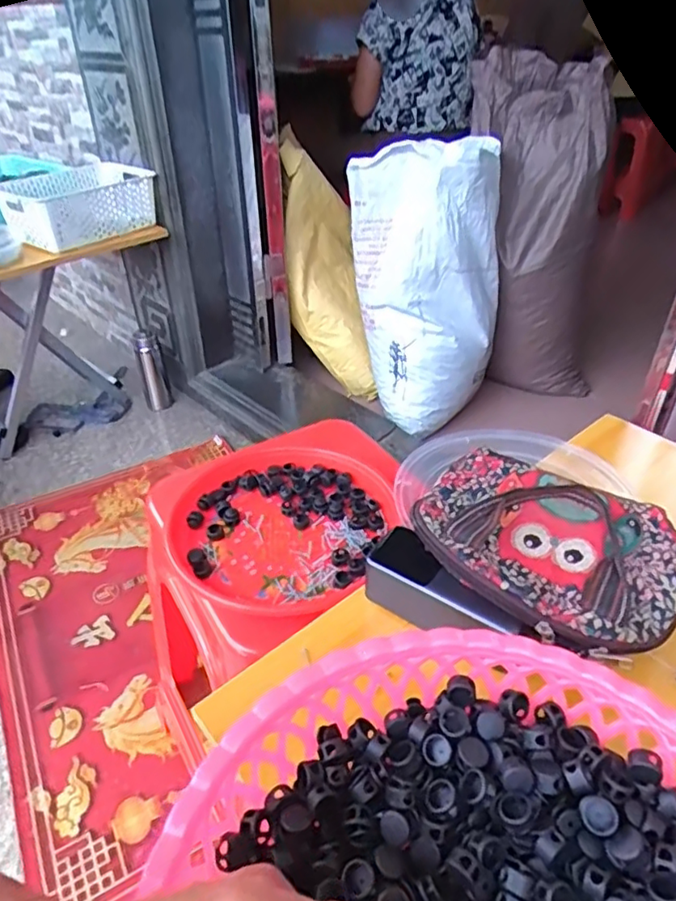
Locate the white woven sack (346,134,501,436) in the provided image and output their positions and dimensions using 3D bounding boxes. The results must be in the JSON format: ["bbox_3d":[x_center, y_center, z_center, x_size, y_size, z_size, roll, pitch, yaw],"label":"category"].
[{"bbox_3d":[0.210,-0.409,1.456,0.334,0.615,0.313,0,37,1],"label":"white woven sack"}]

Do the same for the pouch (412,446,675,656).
[{"bbox_3d":[0.169,0.070,0.476,0.202,0.033,0.161,20,42,25],"label":"pouch"}]

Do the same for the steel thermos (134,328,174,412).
[{"bbox_3d":[-0.504,-0.219,1.604,0.070,0.204,0.070,-13,39,-15],"label":"steel thermos"}]

